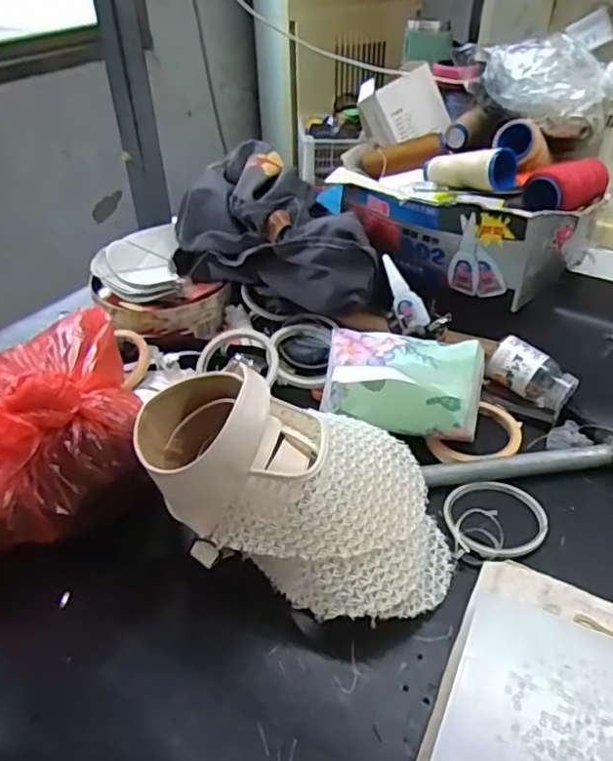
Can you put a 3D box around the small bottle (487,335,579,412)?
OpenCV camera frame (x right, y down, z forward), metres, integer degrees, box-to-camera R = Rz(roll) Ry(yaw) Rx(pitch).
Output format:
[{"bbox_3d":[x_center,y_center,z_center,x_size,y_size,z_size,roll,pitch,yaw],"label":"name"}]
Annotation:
[{"bbox_3d":[0.238,-0.007,0.645,0.089,0.050,0.046,35,14,13],"label":"small bottle"}]

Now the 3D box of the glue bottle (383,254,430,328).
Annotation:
[{"bbox_3d":[0.103,-0.094,0.652,0.030,0.012,0.087,-21,78,-22],"label":"glue bottle"}]

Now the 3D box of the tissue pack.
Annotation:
[{"bbox_3d":[0.095,0.003,0.590,0.150,0.074,0.078,7,39,12],"label":"tissue pack"}]

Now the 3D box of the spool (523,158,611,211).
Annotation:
[{"bbox_3d":[0.273,-0.204,0.643,0.099,0.047,0.049,-25,43,-27],"label":"spool"}]

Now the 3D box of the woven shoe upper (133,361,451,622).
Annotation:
[{"bbox_3d":[-0.009,0.074,0.473,0.247,0.122,0.149,10,39,15],"label":"woven shoe upper"}]

